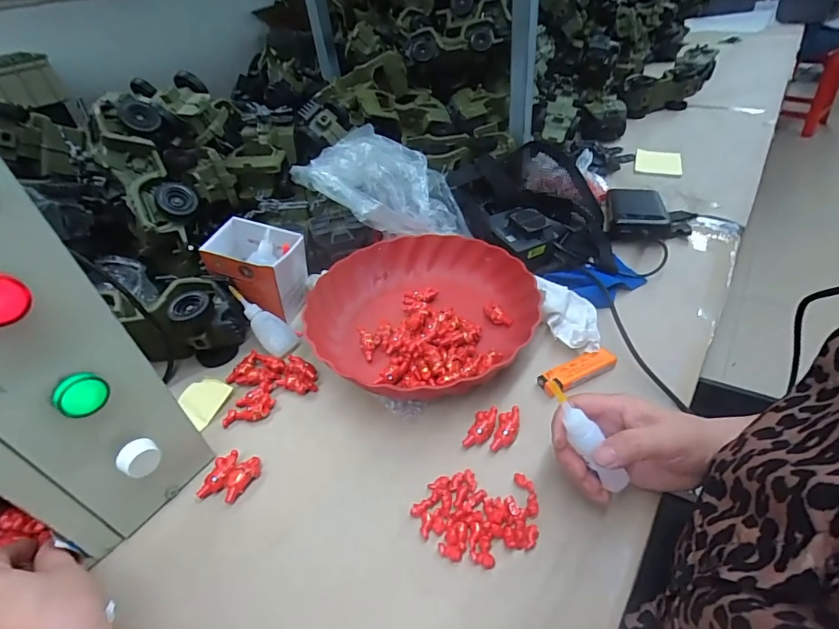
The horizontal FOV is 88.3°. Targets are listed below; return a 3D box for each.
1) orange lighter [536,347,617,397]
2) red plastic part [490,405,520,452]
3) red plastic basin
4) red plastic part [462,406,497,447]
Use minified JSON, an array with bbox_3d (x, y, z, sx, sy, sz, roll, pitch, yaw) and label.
[{"bbox_3d":[0.155,0.055,0.422,0.078,0.012,0.024,-22,42,-16],"label":"orange lighter"},{"bbox_3d":[0.076,0.100,0.378,0.019,0.009,0.044,19,63,26],"label":"red plastic part"},{"bbox_3d":[-0.002,-0.007,0.479,0.230,0.047,0.220,-4,41,4],"label":"red plastic basin"},{"bbox_3d":[0.054,0.098,0.377,0.020,0.007,0.042,26,64,31],"label":"red plastic part"}]

